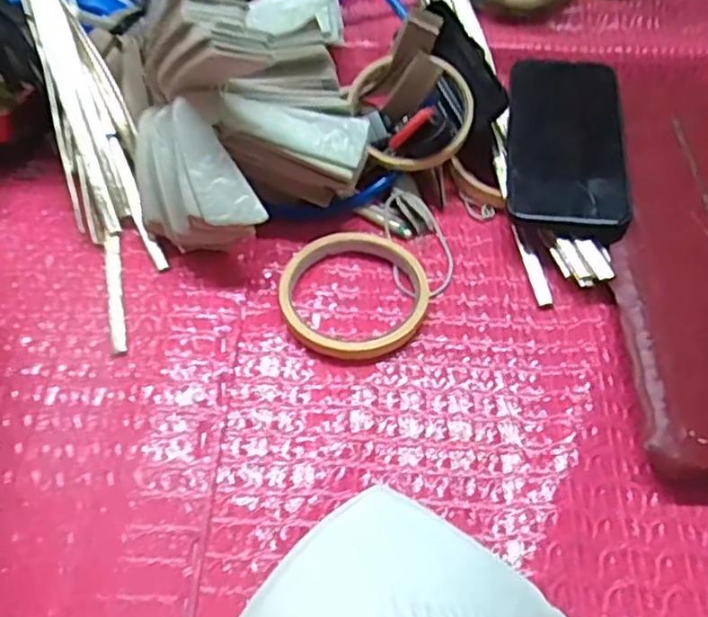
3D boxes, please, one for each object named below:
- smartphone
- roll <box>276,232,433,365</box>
[{"bbox_3d":[0.145,-0.114,0.470,0.076,0.015,0.169,1,53,12],"label":"smartphone"},{"bbox_3d":[-0.002,-0.012,0.415,0.089,0.013,0.091,0,52,0],"label":"roll"}]

